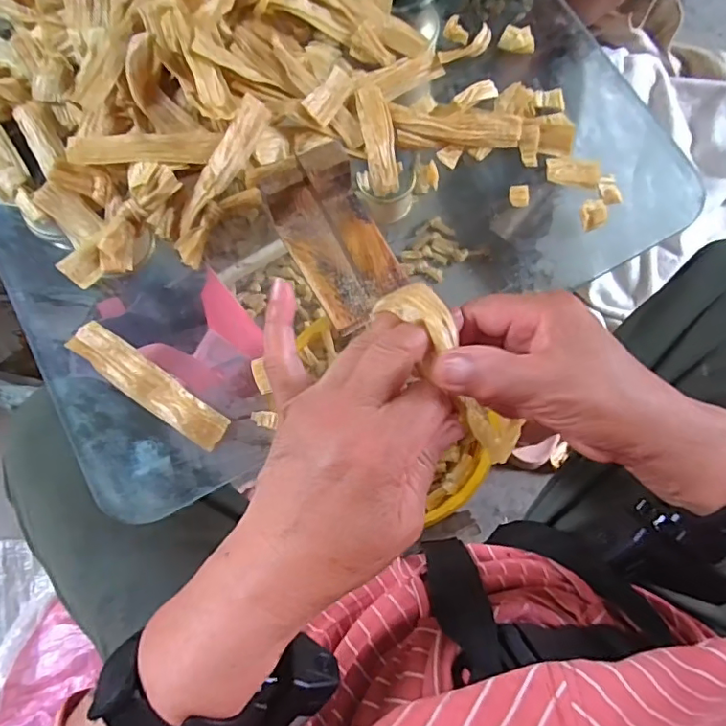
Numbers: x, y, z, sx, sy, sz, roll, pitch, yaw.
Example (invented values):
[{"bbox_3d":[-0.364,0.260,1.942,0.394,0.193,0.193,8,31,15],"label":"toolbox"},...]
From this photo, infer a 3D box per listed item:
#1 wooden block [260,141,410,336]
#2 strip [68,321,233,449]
[{"bbox_3d":[-0.016,-0.084,0.360,0.062,0.044,0.104,-31,78,-6],"label":"wooden block"},{"bbox_3d":[-0.148,0.014,0.369,0.127,0.008,0.027,35,80,8],"label":"strip"}]

